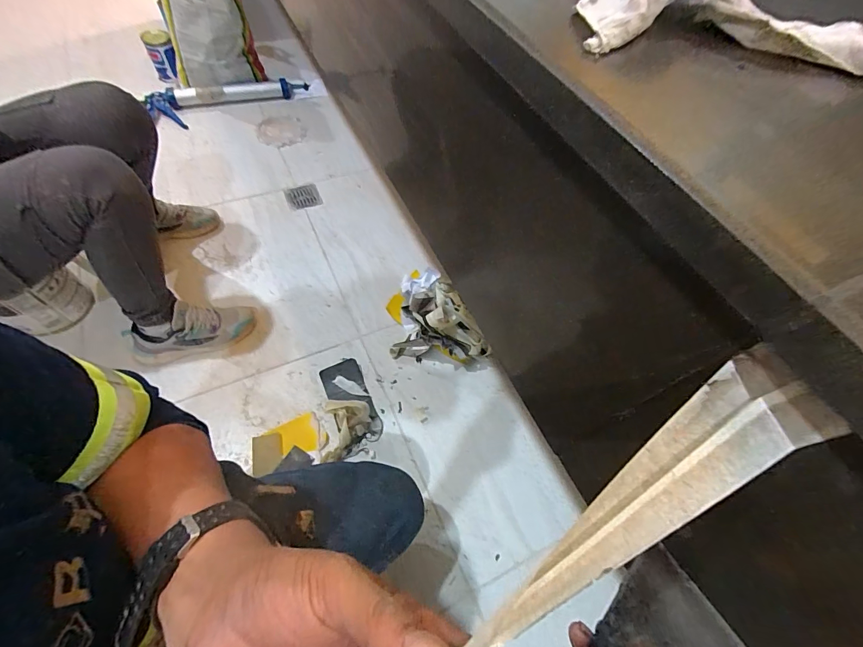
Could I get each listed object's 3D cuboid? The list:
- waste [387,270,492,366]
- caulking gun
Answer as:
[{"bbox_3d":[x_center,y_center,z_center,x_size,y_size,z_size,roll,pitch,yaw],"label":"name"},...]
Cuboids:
[{"bbox_3d":[0.018,-0.040,0.972,0.246,0.159,0.248,1,59,-6],"label":"waste"},{"bbox_3d":[-0.729,-0.820,1.396,0.554,0.077,0.133,-11,61,-13],"label":"caulking gun"}]

